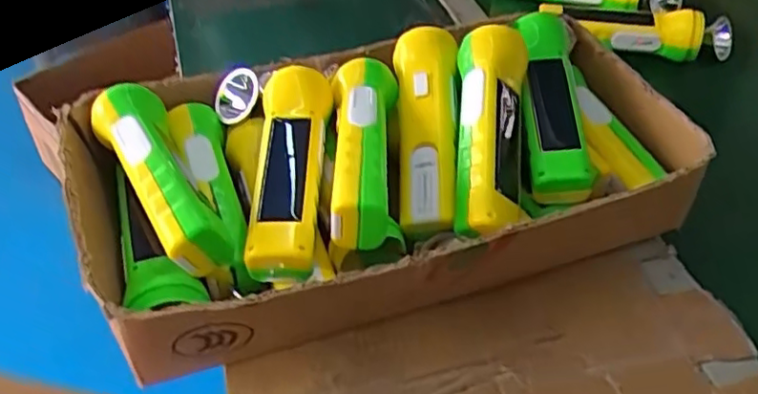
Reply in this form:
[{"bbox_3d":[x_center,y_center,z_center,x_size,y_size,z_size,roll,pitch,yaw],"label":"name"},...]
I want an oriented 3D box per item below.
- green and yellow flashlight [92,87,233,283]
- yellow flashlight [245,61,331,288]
[{"bbox_3d":[-0.147,-0.017,0.451,0.059,0.045,0.164,-20,49,-22],"label":"green and yellow flashlight"},{"bbox_3d":[-0.059,-0.021,0.461,0.053,0.051,0.170,0,44,-3],"label":"yellow flashlight"}]

